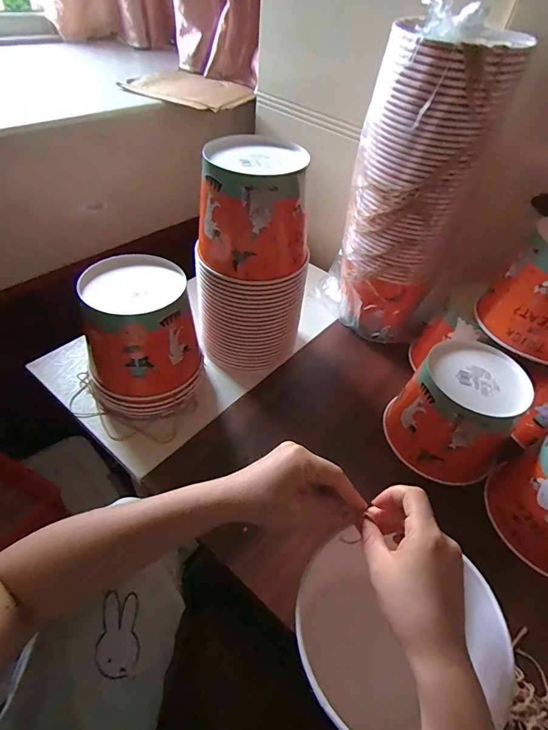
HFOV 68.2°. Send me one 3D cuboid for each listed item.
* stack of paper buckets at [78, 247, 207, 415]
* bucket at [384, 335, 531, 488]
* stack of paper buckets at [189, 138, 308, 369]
[{"bbox_3d":[-0.176,-0.037,0.548,0.141,0.163,0.134,-11,49,-17],"label":"stack of paper buckets"},{"bbox_3d":[0.248,0.063,0.545,0.138,0.127,0.138,3,47,-4],"label":"bucket"},{"bbox_3d":[-0.034,-0.142,0.578,0.145,0.288,0.130,-9,49,-15],"label":"stack of paper buckets"}]

